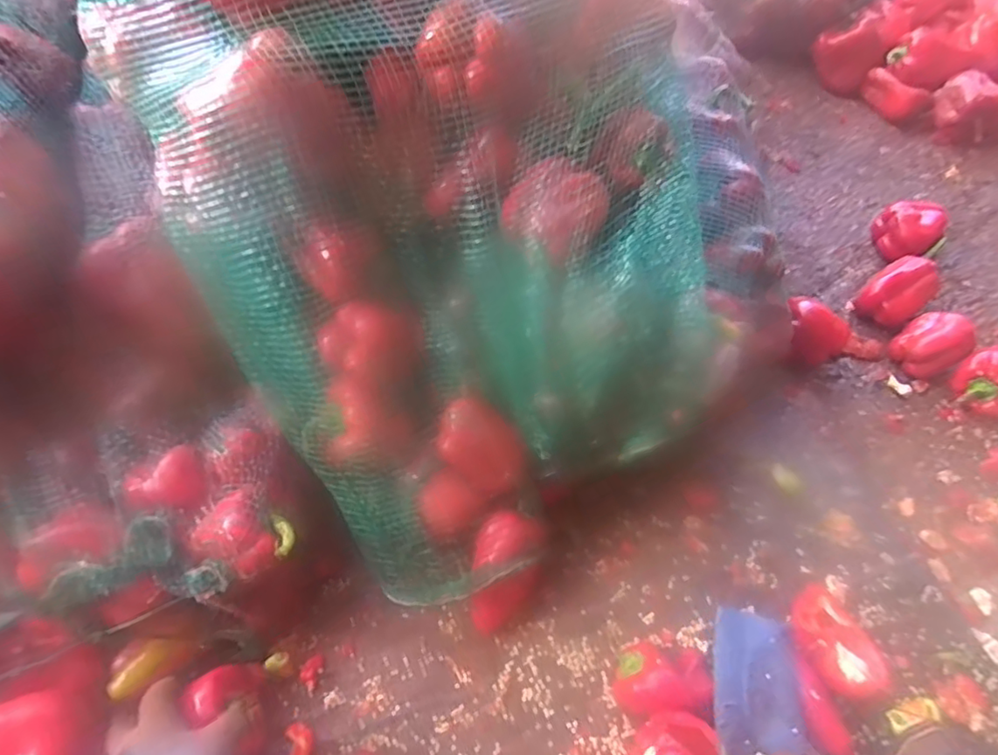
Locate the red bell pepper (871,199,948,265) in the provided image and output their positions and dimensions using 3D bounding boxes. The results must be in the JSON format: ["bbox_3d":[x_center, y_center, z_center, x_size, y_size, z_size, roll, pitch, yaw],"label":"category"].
[{"bbox_3d":[0.619,-0.228,0.873,0.084,0.078,0.072,42,68,19],"label":"red bell pepper"}]

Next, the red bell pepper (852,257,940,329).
[{"bbox_3d":[0.574,-0.121,0.832,0.102,0.073,0.077,-36,68,-19],"label":"red bell pepper"}]

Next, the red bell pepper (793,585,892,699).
[{"bbox_3d":[0.345,0.274,0.595,0.078,0.039,0.108,-28,66,-16],"label":"red bell pepper"}]

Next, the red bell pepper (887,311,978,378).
[{"bbox_3d":[0.586,-0.044,0.784,0.079,0.063,0.074,1,61,-2],"label":"red bell pepper"}]

